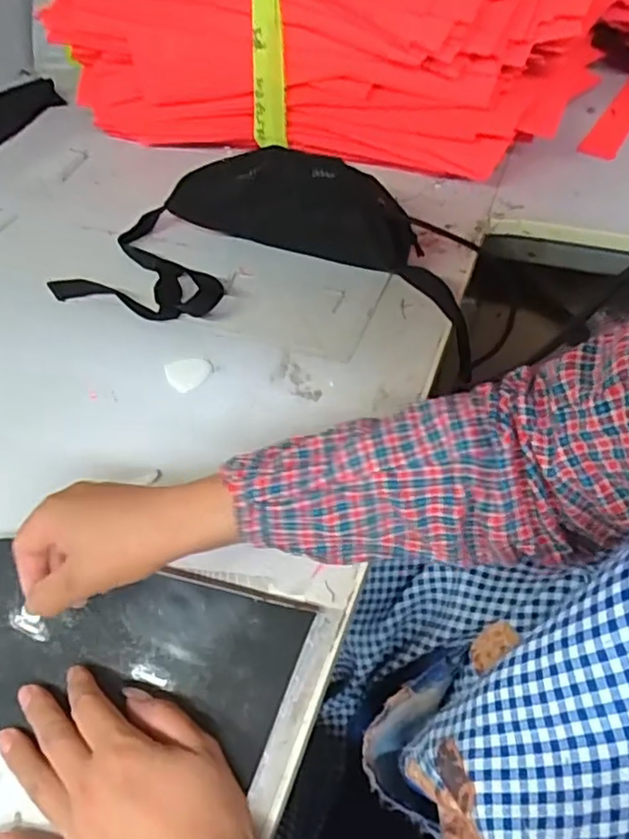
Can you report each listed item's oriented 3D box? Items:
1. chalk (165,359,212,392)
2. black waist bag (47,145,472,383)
[{"bbox_3d":[-0.114,-0.042,0.565,0.040,0.004,0.043,-3,49,3],"label":"chalk"},{"bbox_3d":[-0.039,-0.182,0.619,0.420,0.096,0.212,15,52,18],"label":"black waist bag"}]

